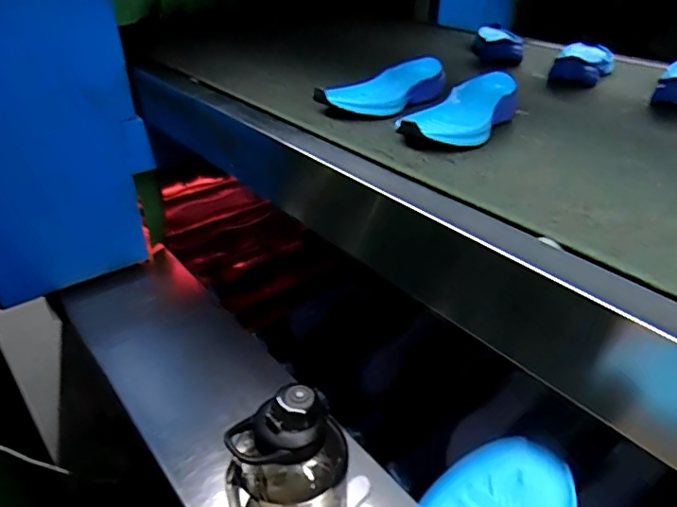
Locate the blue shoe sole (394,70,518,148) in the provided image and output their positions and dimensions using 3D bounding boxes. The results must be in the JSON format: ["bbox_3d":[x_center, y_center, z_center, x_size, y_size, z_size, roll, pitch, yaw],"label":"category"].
[{"bbox_3d":[0.160,-0.180,0.663,0.083,0.045,0.229,19,37,26],"label":"blue shoe sole"}]

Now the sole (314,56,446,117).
[{"bbox_3d":[0.063,-0.235,0.742,0.077,0.041,0.222,27,41,34],"label":"sole"}]

